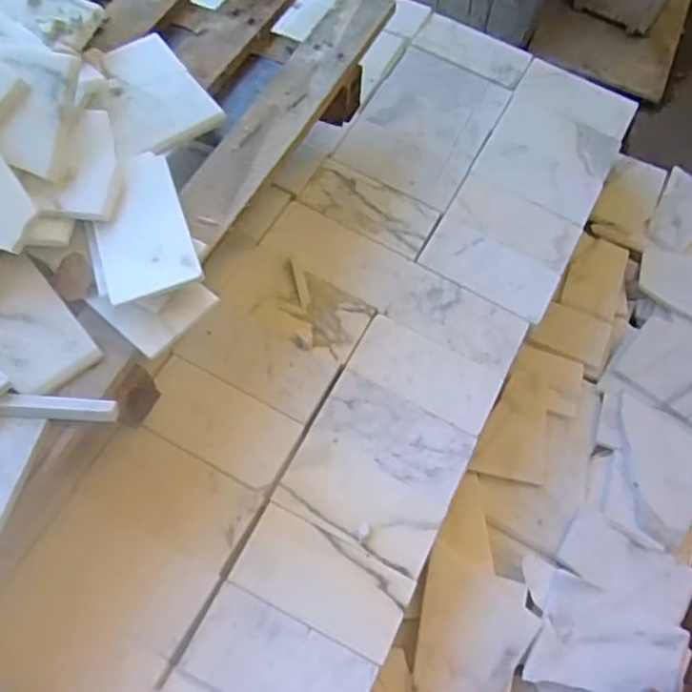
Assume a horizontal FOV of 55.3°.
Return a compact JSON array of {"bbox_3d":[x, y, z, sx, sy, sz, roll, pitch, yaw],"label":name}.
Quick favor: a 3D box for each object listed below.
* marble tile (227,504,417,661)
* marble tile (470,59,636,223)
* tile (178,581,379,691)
[{"bbox_3d":[-0.019,0.204,0.574,0.146,0.010,0.075,26,65,9],"label":"marble tile"},{"bbox_3d":[0.269,-0.267,0.838,0.149,0.013,0.235,27,66,9],"label":"marble tile"},{"bbox_3d":[-0.053,0.263,0.542,0.145,0.012,0.073,26,65,9],"label":"tile"}]

